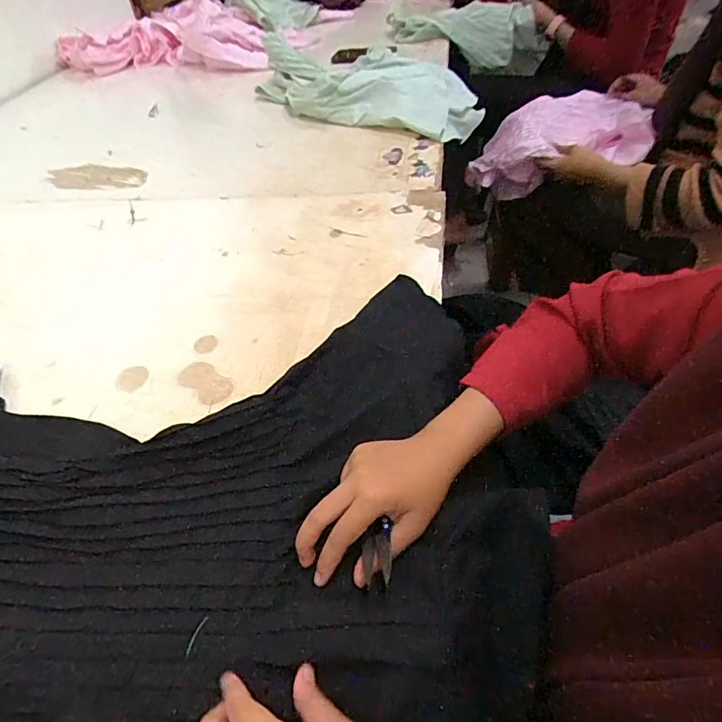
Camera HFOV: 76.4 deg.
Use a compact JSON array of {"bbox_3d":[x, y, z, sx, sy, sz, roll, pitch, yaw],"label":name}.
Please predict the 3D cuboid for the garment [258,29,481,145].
[{"bbox_3d":[0.012,-0.598,0.993,0.508,0.078,0.304,19,53,22],"label":"garment"}]

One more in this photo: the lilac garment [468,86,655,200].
[{"bbox_3d":[0.426,-0.468,1.011,0.339,0.145,0.262,-9,48,-1],"label":"lilac garment"}]

